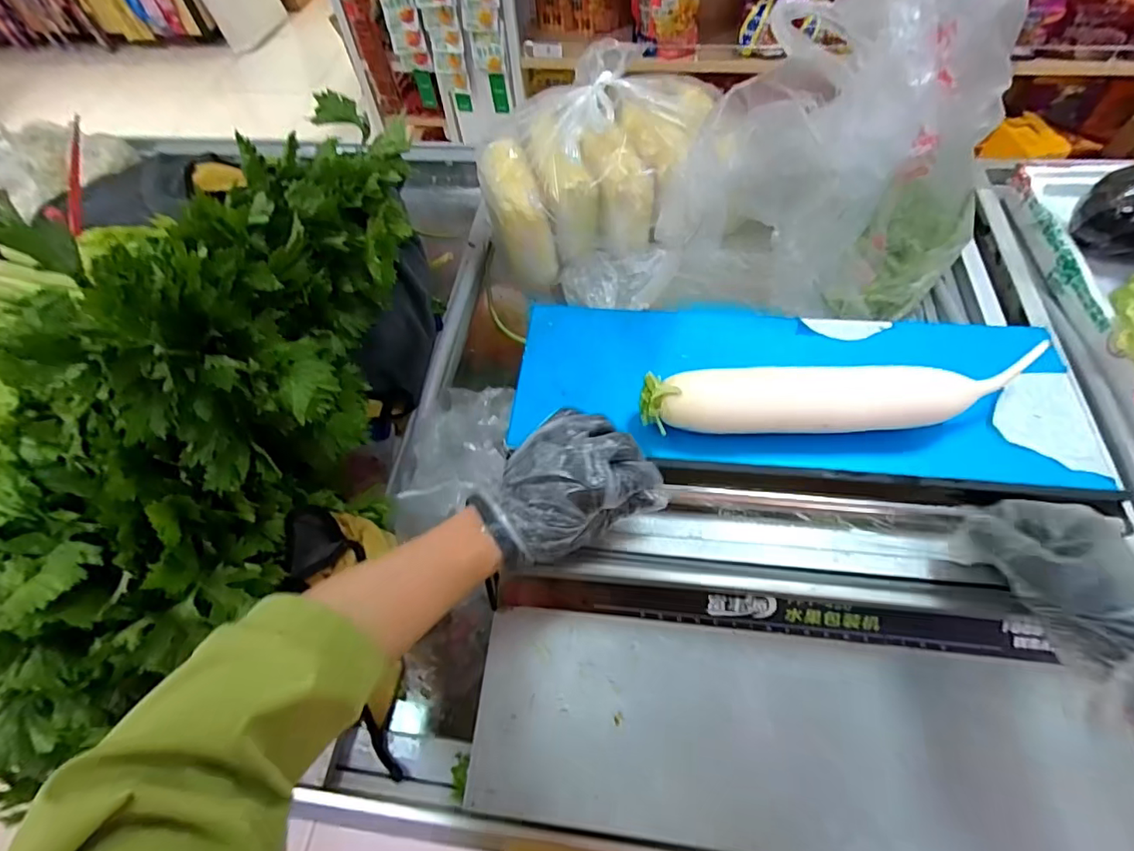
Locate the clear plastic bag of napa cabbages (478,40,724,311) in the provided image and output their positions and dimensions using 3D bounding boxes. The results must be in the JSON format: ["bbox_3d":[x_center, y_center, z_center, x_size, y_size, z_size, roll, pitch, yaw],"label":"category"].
[{"bbox_3d":[0.024,-0.323,0.733,0.259,0.196,0.228,22,63,16],"label":"clear plastic bag of napa cabbages"}]

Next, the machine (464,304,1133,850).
[{"bbox_3d":[0.187,0.099,0.445,0.482,0.100,0.427,5,60,7],"label":"machine"}]

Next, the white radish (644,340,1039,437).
[{"bbox_3d":[0.210,-0.016,0.450,0.288,0.057,0.049,-2,59,3],"label":"white radish"}]

